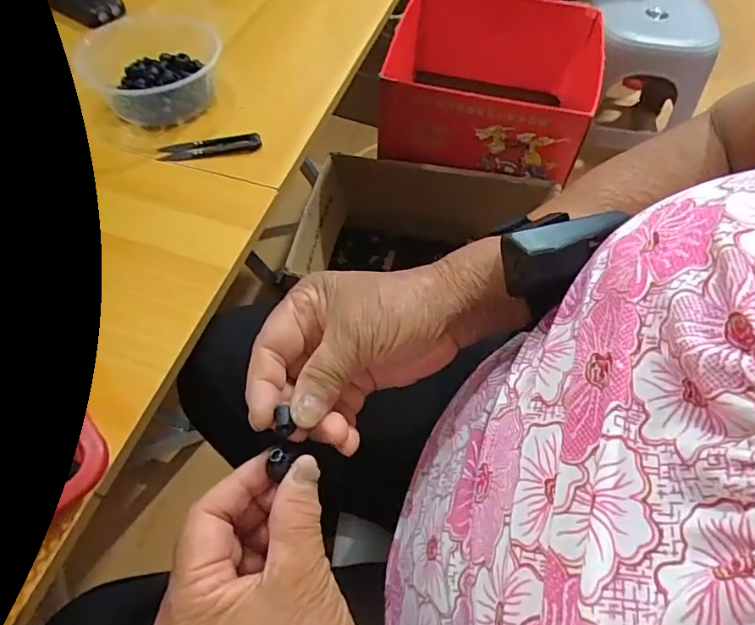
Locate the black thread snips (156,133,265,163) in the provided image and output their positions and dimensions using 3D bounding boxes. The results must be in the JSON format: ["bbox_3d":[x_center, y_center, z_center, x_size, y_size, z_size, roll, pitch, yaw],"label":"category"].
[{"bbox_3d":[-0.169,-0.166,0.509,0.100,0.013,0.020,-9,57,-7],"label":"black thread snips"}]

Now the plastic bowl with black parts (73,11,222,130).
[{"bbox_3d":[-0.240,-0.264,0.550,0.146,0.049,0.149,1,56,-1],"label":"plastic bowl with black parts"}]

